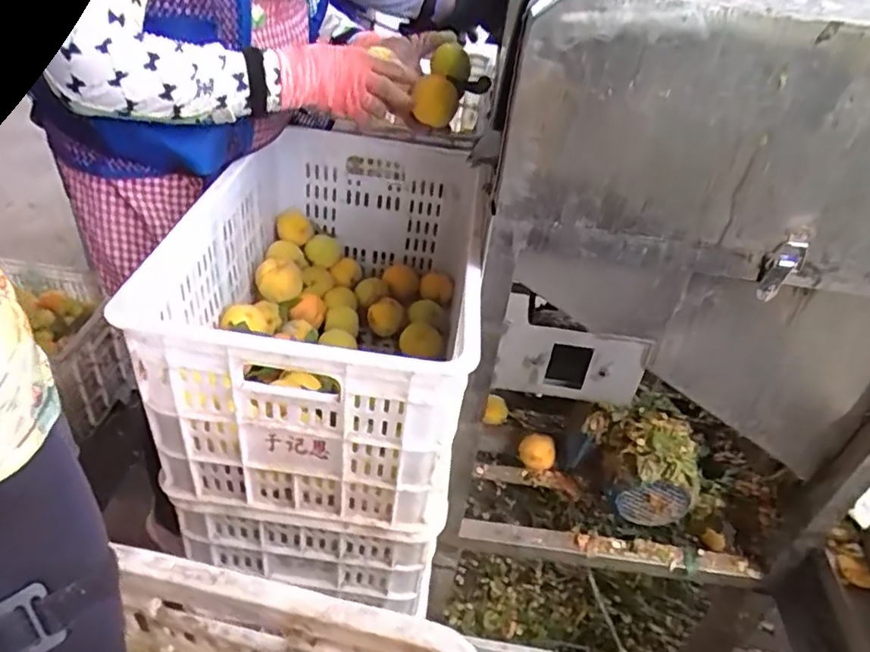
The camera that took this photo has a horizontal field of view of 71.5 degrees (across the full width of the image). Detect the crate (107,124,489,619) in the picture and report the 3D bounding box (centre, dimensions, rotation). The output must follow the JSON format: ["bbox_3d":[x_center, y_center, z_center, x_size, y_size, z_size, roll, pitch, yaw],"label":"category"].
[{"bbox_3d":[-0.126,-0.022,0.875,0.349,0.332,0.550,8,39,0],"label":"crate"}]

